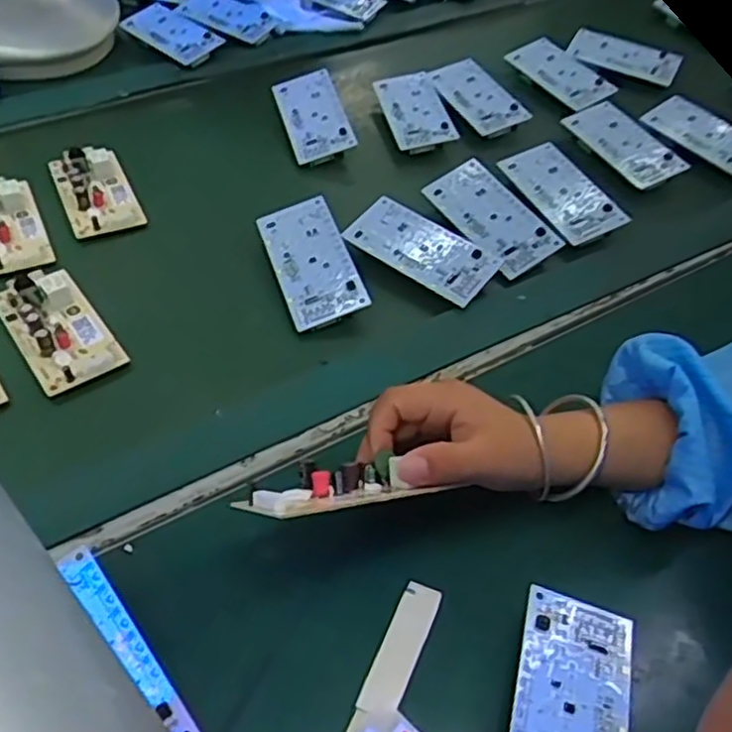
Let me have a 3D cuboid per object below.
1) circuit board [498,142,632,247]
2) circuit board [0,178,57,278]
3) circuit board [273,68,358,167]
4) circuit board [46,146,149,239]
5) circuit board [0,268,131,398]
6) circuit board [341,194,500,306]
[{"bbox_3d":[0.173,-0.157,0.650,0.064,0.010,0.122,-24,59,-13],"label":"circuit board"},{"bbox_3d":[-0.285,-0.111,0.570,0.056,0.017,0.113,-19,53,-20],"label":"circuit board"},{"bbox_3d":[-0.051,-0.242,0.702,0.057,0.015,0.117,-17,64,-4],"label":"circuit board"},{"bbox_3d":[-0.227,-0.149,0.612,0.057,0.017,0.113,-20,53,-21],"label":"circuit board"},{"bbox_3d":[-0.213,-0.030,0.503,0.057,0.017,0.113,-28,56,-26],"label":"circuit board"},{"bbox_3d":[0.045,-0.094,0.575,0.116,0.008,0.060,34,64,19],"label":"circuit board"}]

